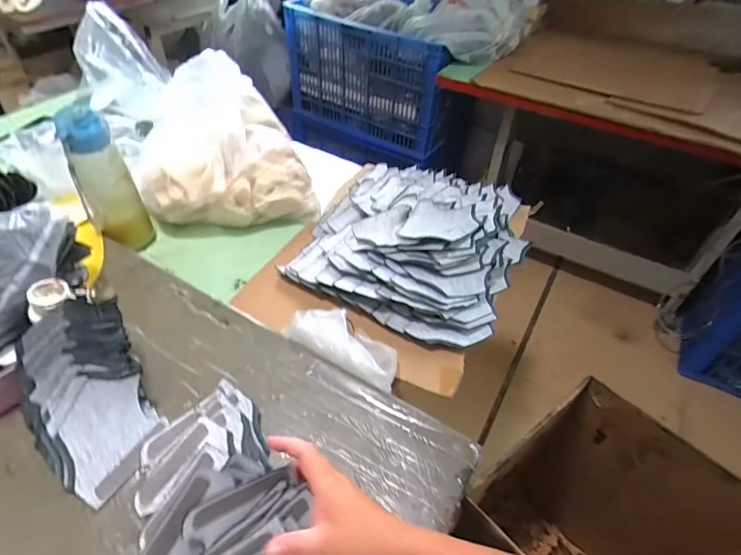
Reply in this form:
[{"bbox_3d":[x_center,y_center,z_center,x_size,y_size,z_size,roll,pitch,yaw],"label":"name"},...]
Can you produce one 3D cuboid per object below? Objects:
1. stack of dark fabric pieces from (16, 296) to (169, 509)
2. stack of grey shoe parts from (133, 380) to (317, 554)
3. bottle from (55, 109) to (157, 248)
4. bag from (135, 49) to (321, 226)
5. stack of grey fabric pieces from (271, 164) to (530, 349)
[{"bbox_3d":[-0.314,0.131,0.486,0.122,0.109,0.185,-24,53,-21],"label":"stack of dark fabric pieces"},{"bbox_3d":[-0.143,0.216,0.417,0.149,0.081,0.269,-28,54,-24],"label":"stack of grey shoe parts"},{"bbox_3d":[-0.420,-0.144,0.702,0.078,0.225,0.060,-28,54,-24],"label":"bottle"},{"bbox_3d":[-0.282,-0.257,0.812,0.280,0.217,0.285,-15,49,-16],"label":"bag"},{"bbox_3d":[0.090,-0.090,0.772,0.335,0.078,0.402,22,50,17],"label":"stack of grey fabric pieces"}]

